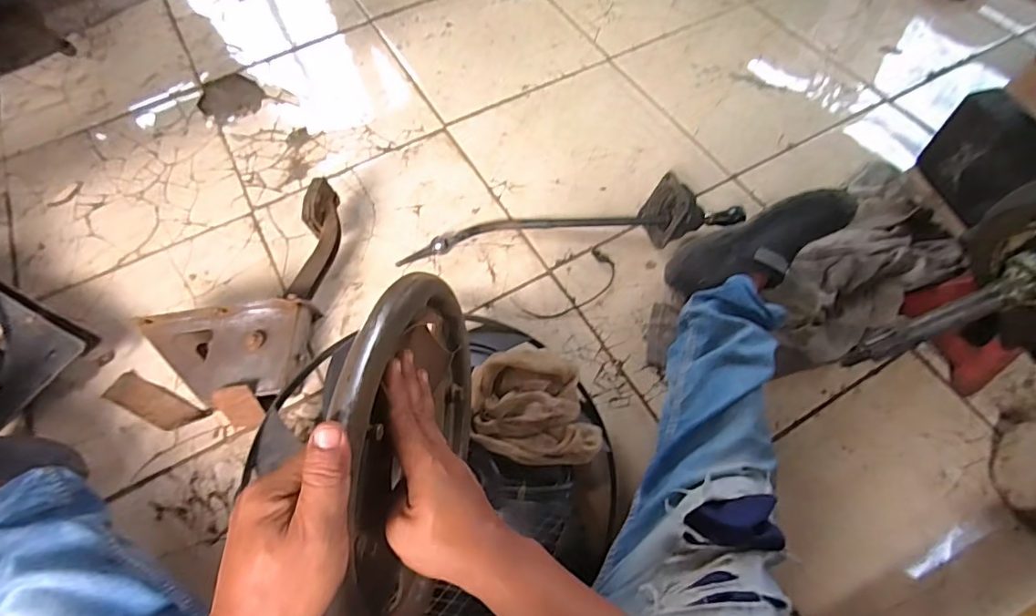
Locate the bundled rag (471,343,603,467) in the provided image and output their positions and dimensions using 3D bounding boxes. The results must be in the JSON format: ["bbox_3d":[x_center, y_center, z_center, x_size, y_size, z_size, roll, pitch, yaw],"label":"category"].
[{"bbox_3d":[0.023,0.125,0.668,0.160,0.058,0.153,-1,62,1],"label":"bundled rag"}]

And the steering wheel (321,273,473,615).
[{"bbox_3d":[-0.086,0.118,0.420,0.036,0.265,0.284,7,64,5],"label":"steering wheel"}]

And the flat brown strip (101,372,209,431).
[{"bbox_3d":[-0.567,0.152,0.798,0.160,0.014,0.053,23,66,13],"label":"flat brown strip"}]

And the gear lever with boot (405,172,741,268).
[{"bbox_3d":[0.090,-0.153,0.886,0.593,0.097,0.107,-4,62,-1],"label":"gear lever with boot"}]

